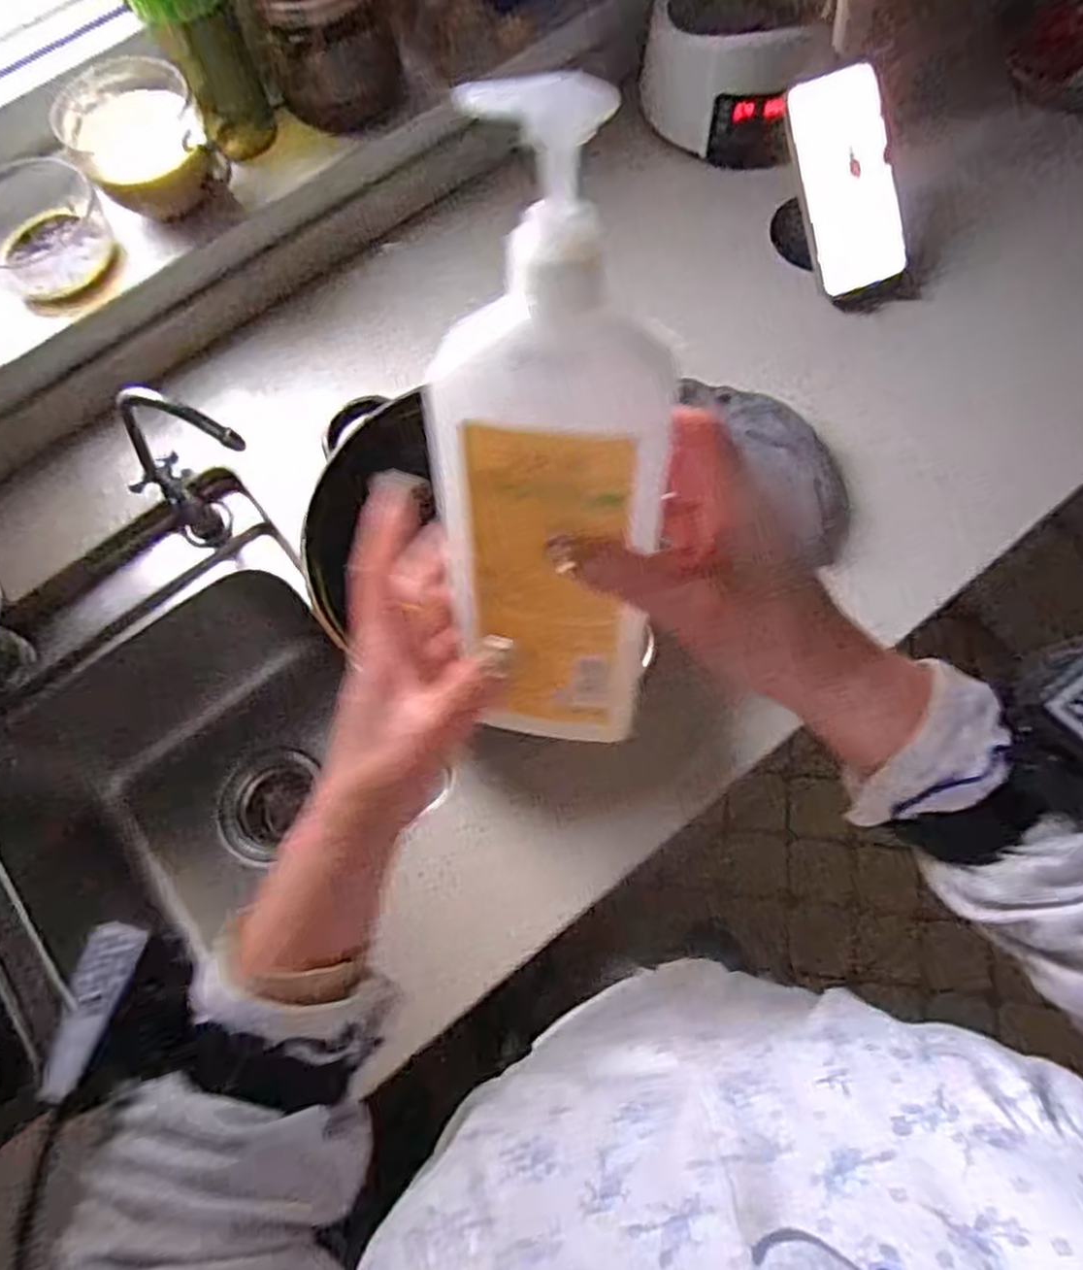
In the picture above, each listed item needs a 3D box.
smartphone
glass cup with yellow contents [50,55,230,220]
[{"bbox_3d":[0.252,-0.370,0.626,0.075,0.159,0.006,-21,22,6],"label":"smartphone"},{"bbox_3d":[-0.322,-0.394,0.618,0.104,0.070,0.126,-30,68,-10],"label":"glass cup with yellow contents"}]

